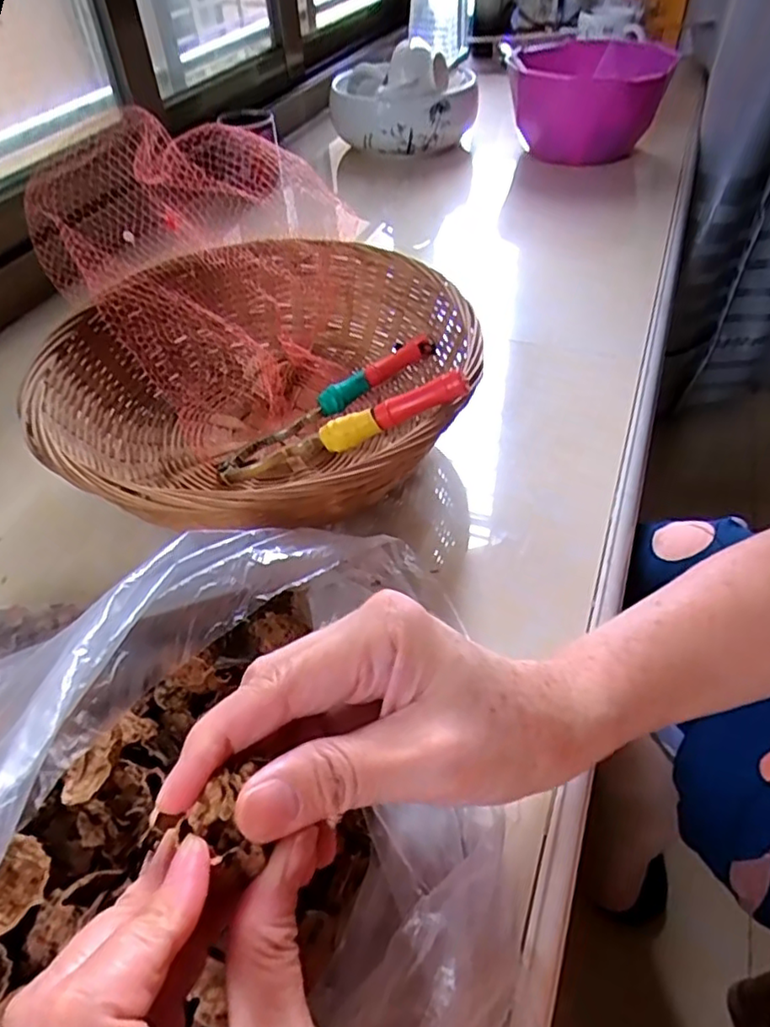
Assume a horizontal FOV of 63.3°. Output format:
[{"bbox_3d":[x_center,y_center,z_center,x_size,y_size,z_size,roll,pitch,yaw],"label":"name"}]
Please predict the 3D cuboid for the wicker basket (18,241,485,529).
[{"bbox_3d":[-0.070,-0.077,0.398,0.260,0.082,0.251,-2,47,3],"label":"wicker basket"}]

